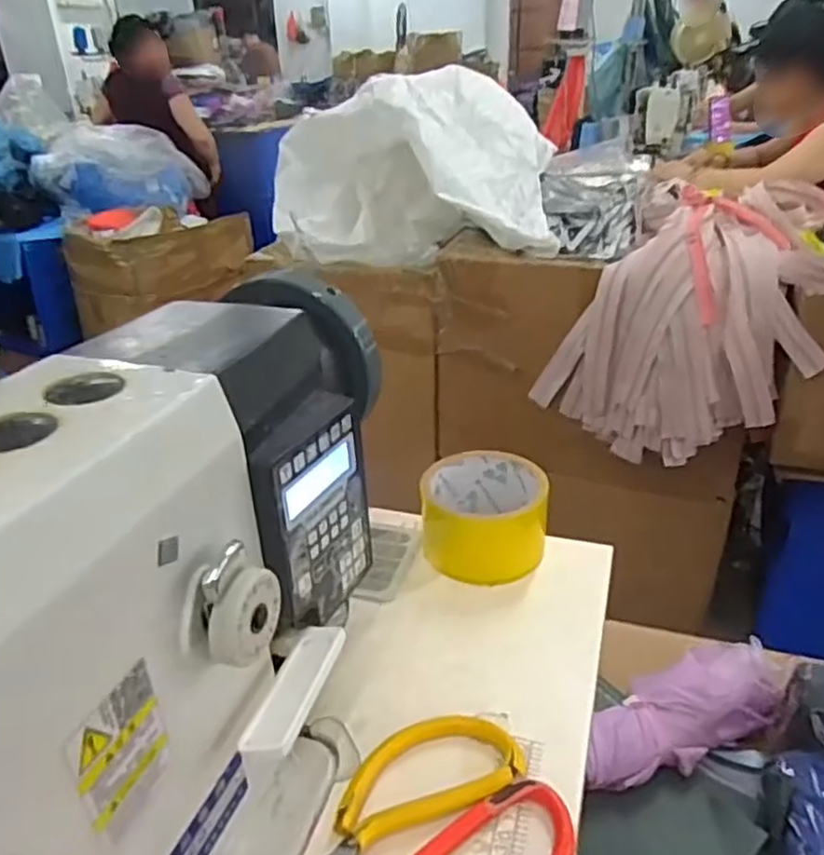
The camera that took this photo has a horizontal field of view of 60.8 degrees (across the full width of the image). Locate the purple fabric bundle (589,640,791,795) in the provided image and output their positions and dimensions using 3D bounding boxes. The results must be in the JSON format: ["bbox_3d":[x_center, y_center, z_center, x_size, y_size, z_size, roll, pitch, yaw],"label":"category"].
[{"bbox_3d":[0.230,0.249,0.619,0.199,0.055,0.081,-13,31,-20],"label":"purple fabric bundle"}]

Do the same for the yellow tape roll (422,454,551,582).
[{"bbox_3d":[0.055,0.065,0.524,0.090,0.056,0.087,-1,29,1],"label":"yellow tape roll"}]

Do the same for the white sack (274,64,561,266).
[{"bbox_3d":[0.001,-0.455,1.242,0.513,0.270,0.308,-2,29,0],"label":"white sack"}]

